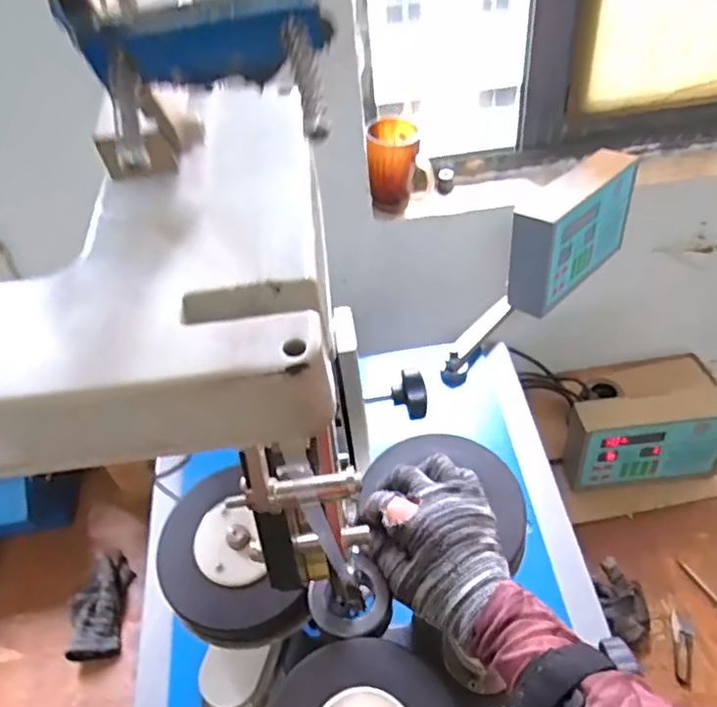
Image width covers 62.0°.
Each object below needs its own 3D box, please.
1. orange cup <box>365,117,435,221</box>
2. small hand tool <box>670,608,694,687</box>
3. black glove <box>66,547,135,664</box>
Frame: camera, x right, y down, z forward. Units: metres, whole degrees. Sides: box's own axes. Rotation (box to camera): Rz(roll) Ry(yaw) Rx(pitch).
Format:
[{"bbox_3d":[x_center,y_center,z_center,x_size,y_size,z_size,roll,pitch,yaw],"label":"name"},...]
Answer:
[{"bbox_3d":[0.061,-0.274,0.894,0.091,0.126,0.073,-2,44,4],"label":"orange cup"},{"bbox_3d":[0.427,0.389,0.786,0.026,0.010,0.091,10,46,15],"label":"small hand tool"},{"bbox_3d":[-0.384,0.373,0.892,0.075,0.032,0.157,-4,44,1],"label":"black glove"}]

